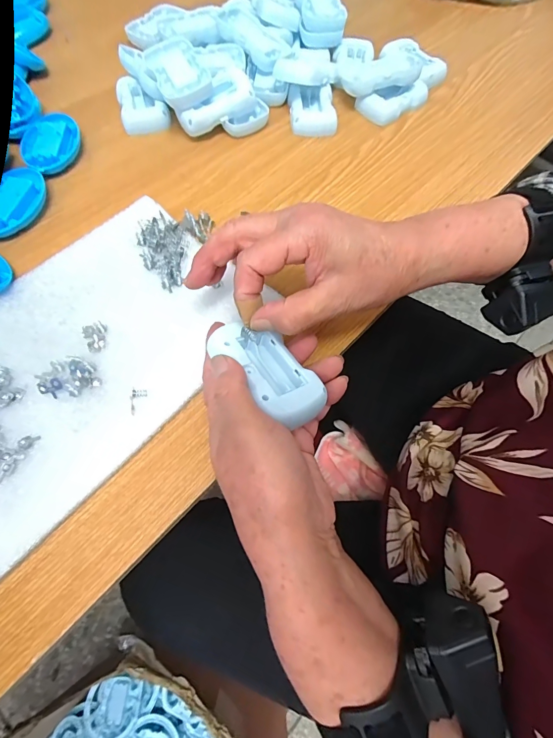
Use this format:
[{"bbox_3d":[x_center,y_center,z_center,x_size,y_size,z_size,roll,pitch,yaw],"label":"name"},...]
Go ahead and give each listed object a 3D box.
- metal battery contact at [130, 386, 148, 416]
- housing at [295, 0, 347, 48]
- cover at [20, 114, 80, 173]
[{"bbox_3d":[-0.102,0.024,0.253,0.011,0.004,0.020,5,66,0],"label":"metal battery contact"},{"bbox_3d":[0.056,-0.463,0.450,0.057,0.031,0.079,-7,67,-5],"label":"housing"},{"bbox_3d":[-0.239,-0.235,0.369,0.051,0.021,0.082,-5,66,-4],"label":"cover"}]

